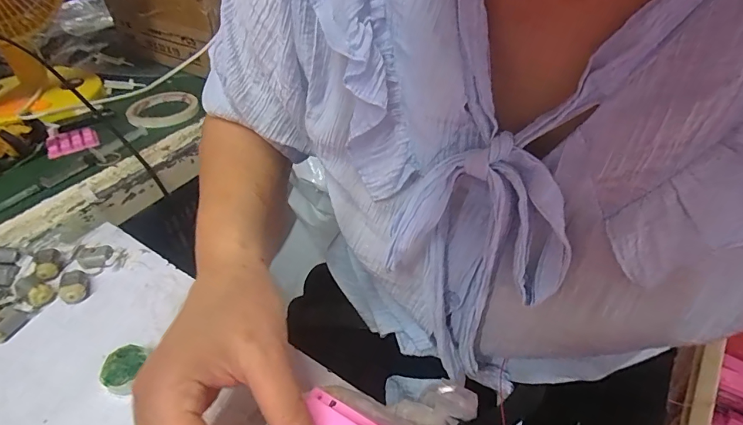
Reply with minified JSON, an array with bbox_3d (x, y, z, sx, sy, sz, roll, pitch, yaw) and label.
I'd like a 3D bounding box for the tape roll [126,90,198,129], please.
[{"bbox_3d":[-0.311,-0.153,0.611,0.098,0.012,0.099,-1,41,1],"label":"tape roll"}]

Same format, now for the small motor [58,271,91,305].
[{"bbox_3d":[-0.263,0.066,0.361,0.024,0.018,0.023,32,51,32],"label":"small motor"}]

